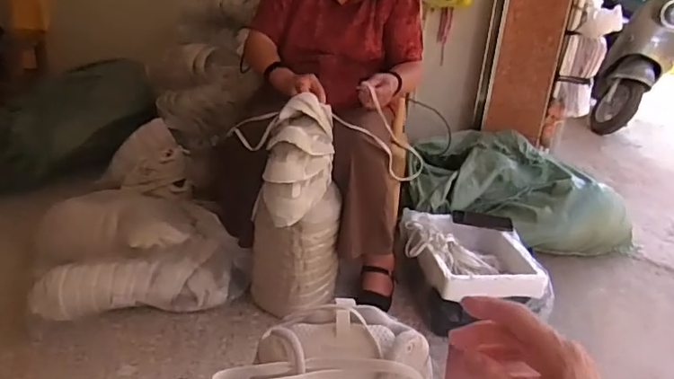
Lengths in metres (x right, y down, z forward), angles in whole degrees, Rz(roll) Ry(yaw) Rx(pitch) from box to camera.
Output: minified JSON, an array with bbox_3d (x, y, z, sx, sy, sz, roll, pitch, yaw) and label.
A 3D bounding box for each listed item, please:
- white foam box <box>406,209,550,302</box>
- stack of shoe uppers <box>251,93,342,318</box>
[{"bbox_3d":[0.351,0.166,1.422,0.291,0.087,0.384,-2,25,-16],"label":"white foam box"},{"bbox_3d":[-0.090,0.058,1.240,0.200,0.481,0.196,5,24,0],"label":"stack of shoe uppers"}]

